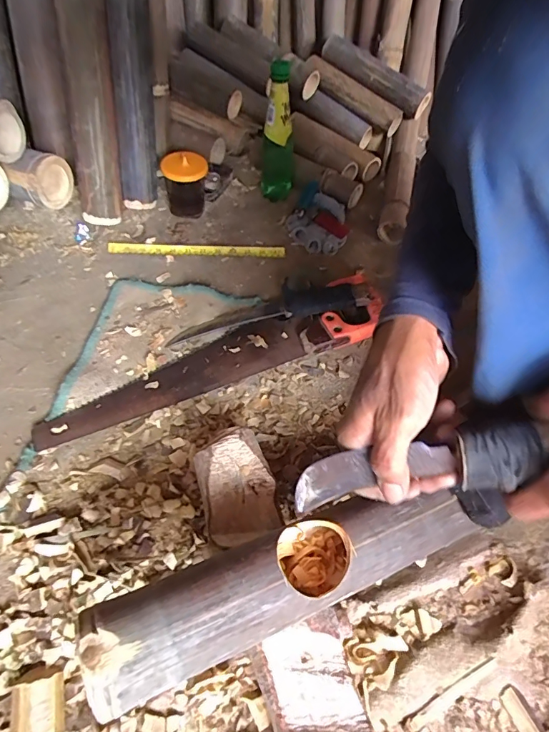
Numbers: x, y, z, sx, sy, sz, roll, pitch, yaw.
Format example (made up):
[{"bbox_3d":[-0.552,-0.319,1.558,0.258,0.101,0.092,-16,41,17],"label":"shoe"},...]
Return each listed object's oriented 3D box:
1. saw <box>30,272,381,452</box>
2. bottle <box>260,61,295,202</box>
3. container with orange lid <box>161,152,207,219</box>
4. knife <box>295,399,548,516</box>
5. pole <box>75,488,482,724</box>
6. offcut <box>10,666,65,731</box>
[{"bbox_3d":[-0.072,-0.030,0.596,0.500,0.043,0.122,-18,56,-16],"label":"saw"},{"bbox_3d":[0.009,-0.399,0.761,0.057,0.226,0.049,2,53,-2],"label":"bottle"},{"bbox_3d":[-0.157,-0.322,0.778,0.072,0.099,0.070,-6,54,-8],"label":"container with orange lid"},{"bbox_3d":[0.103,0.074,0.316,0.192,0.044,0.039,-19,52,17],"label":"knife"},{"bbox_3d":[0.023,0.167,0.360,0.332,0.075,0.072,-18,57,-17],"label":"pole"},{"bbox_3d":[-0.197,0.288,0.359,0.040,0.014,0.059,-10,55,-11],"label":"offcut"}]

